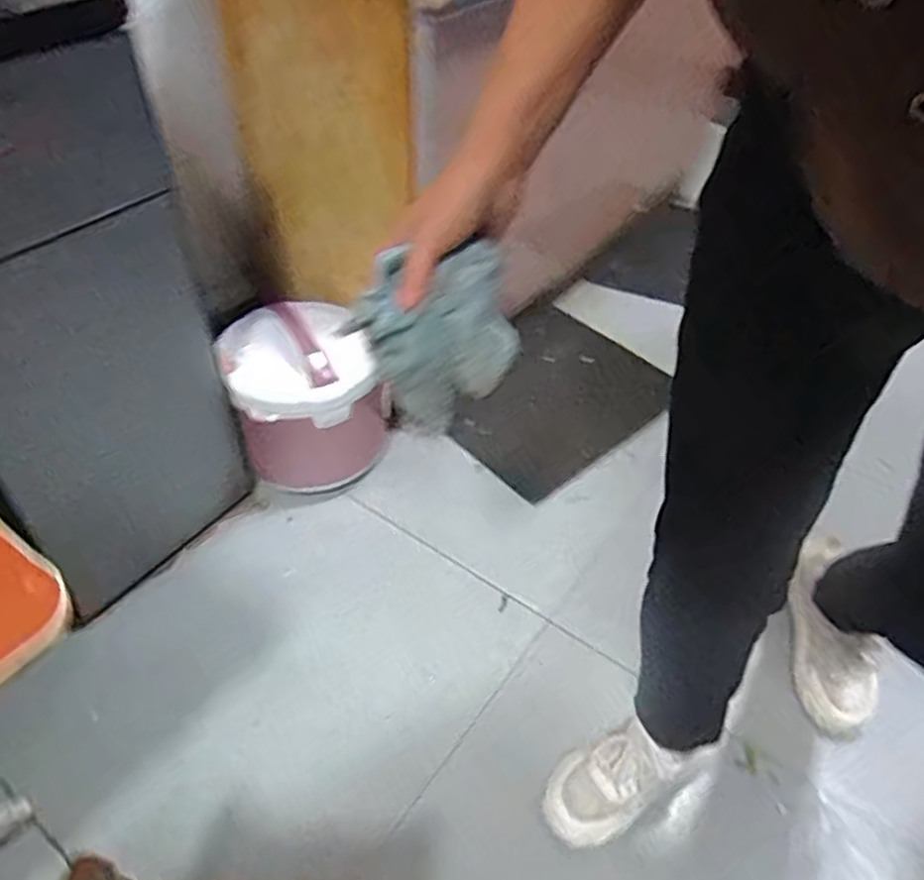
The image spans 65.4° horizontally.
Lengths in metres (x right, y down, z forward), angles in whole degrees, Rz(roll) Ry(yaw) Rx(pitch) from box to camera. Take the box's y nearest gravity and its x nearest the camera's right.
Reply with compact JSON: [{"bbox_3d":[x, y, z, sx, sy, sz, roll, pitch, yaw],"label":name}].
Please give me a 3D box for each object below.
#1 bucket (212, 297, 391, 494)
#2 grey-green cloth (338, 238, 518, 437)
[{"bbox_3d":[-0.250,-0.064,1.170,0.220,0.274,0.219,1,44,-1],"label":"bucket"},{"bbox_3d":[-0.018,-0.070,0.519,0.108,0.134,0.035,0,47,2],"label":"grey-green cloth"}]

